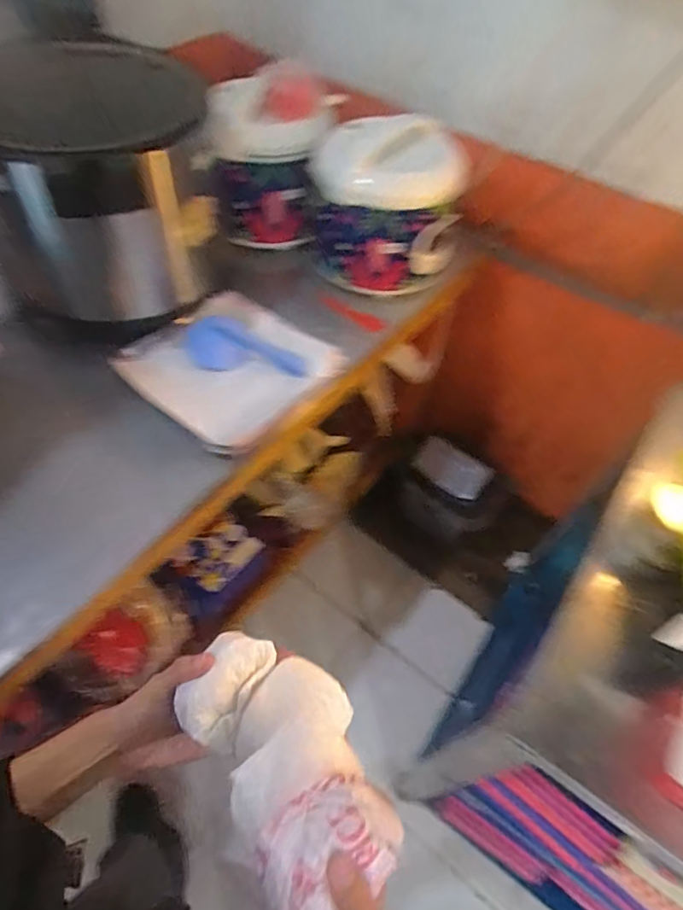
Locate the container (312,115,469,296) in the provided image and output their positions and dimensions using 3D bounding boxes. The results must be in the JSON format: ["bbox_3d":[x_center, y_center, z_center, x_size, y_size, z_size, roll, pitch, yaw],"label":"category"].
[{"bbox_3d":[0.078,-0.432,0.930,0.247,0.203,0.218,2,55,-2],"label":"container"}]

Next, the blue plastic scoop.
[{"bbox_3d":[-0.148,-0.170,0.850,0.183,0.075,0.090,10,55,4],"label":"blue plastic scoop"}]

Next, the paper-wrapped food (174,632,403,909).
[{"bbox_3d":[-0.035,0.195,0.348,0.100,0.063,0.168,-24,30,-18],"label":"paper-wrapped food"}]

